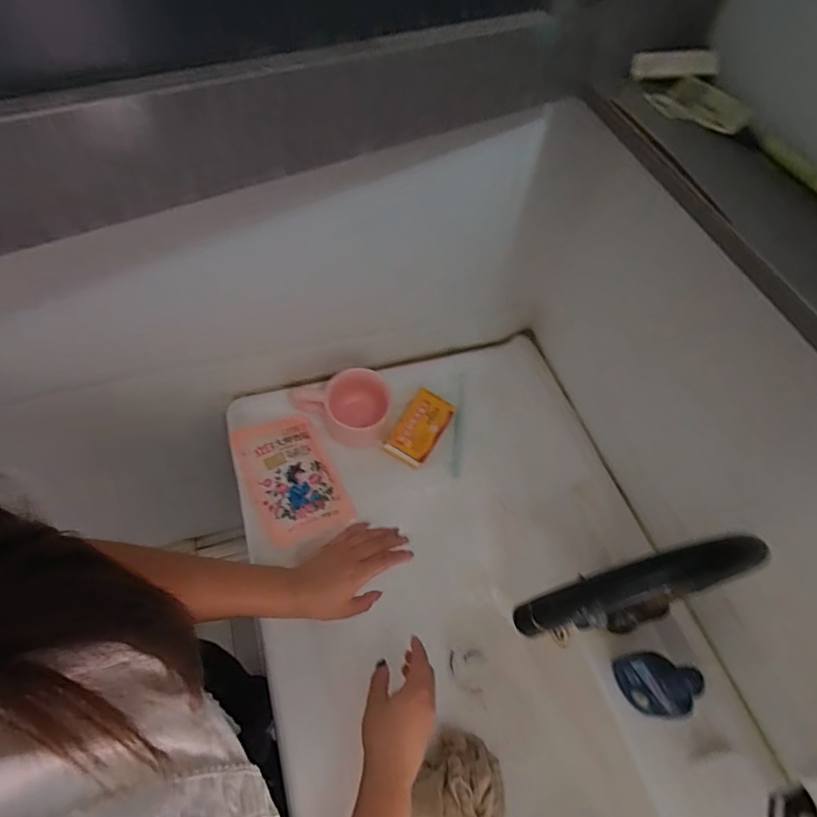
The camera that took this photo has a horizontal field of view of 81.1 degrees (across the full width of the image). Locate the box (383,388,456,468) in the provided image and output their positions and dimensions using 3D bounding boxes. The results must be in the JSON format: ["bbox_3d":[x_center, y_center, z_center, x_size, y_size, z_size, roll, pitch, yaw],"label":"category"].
[{"bbox_3d":[0.018,0.026,0.668,0.060,0.024,0.107,28,59,10],"label":"box"}]

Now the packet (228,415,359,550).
[{"bbox_3d":[-0.151,0.086,0.617,0.106,0.027,0.169,-22,64,-25],"label":"packet"}]

